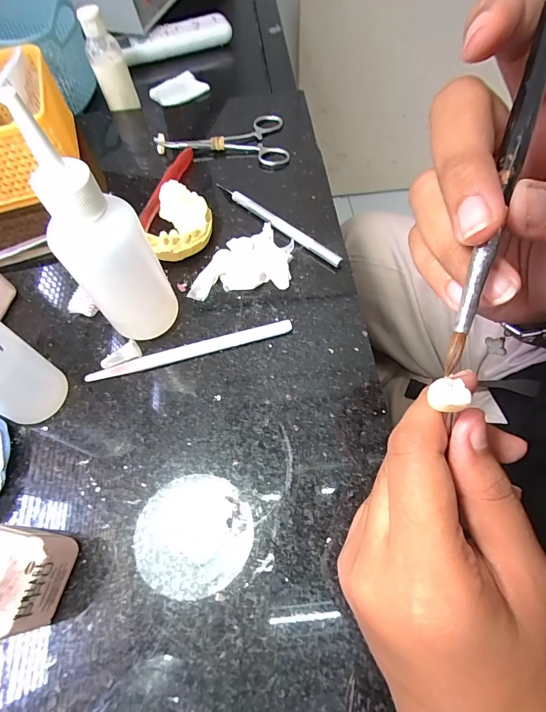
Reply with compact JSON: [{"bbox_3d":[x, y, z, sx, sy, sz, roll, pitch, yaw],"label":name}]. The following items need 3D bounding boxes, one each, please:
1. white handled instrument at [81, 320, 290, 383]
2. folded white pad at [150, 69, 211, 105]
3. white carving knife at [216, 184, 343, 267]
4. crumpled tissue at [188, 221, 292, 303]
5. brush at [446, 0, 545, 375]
[{"bbox_3d":[-0.054,-0.004,0.249,0.137,0.004,0.009,-15,62,-5],"label":"white handled instrument"},{"bbox_3d":[-0.111,-0.315,0.440,0.062,0.013,0.035,-30,65,-13],"label":"folded white pad"},{"bbox_3d":[0.001,-0.109,0.299,0.133,0.008,0.009,38,70,20],"label":"white carving knife"},{"bbox_3d":[-0.024,-0.074,0.280,0.078,0.012,0.056,-7,62,-1],"label":"crumpled tissue"},{"bbox_3d":[0.077,-0.082,0.109,0.007,0.007,0.181,17,87,11],"label":"brush"}]

